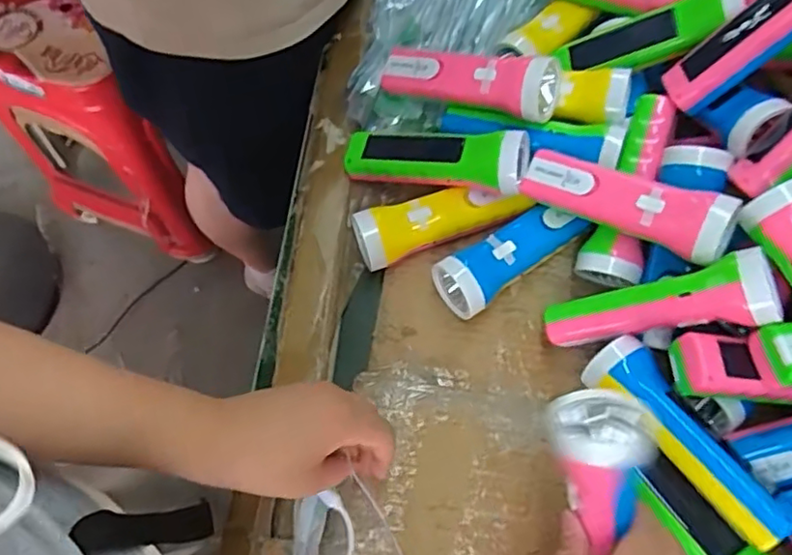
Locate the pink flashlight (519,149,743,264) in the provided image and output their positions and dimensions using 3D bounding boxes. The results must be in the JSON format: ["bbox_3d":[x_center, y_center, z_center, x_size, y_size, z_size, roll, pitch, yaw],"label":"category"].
[{"bbox_3d":[0.176,-0.058,0.483,0.160,0.047,0.045,26,70,33],"label":"pink flashlight"}]

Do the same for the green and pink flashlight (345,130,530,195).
[{"bbox_3d":[0.032,-0.104,0.536,0.161,0.043,0.044,7,68,21],"label":"green and pink flashlight"}]

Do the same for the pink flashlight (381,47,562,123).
[{"bbox_3d":[0.061,-0.176,0.549,0.161,0.054,0.049,17,69,27],"label":"pink flashlight"}]

